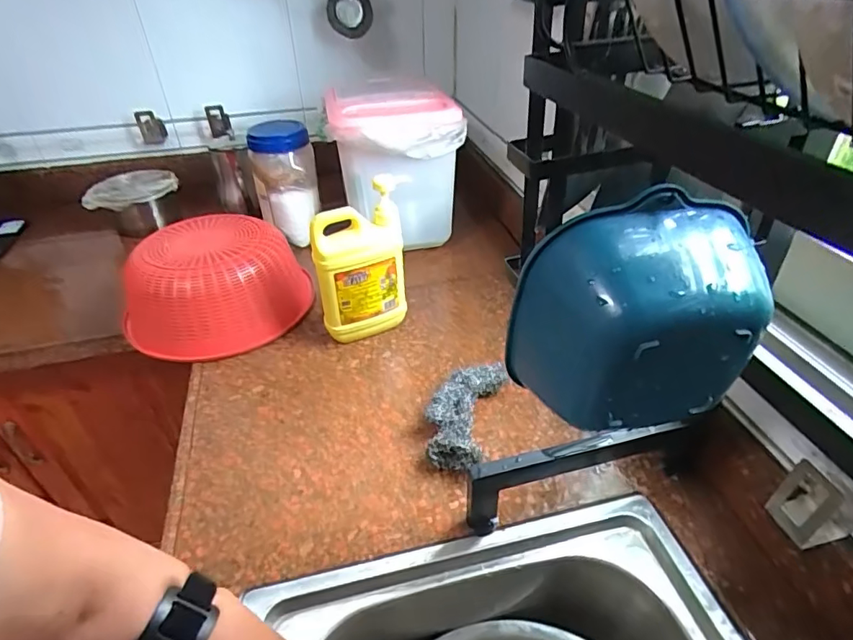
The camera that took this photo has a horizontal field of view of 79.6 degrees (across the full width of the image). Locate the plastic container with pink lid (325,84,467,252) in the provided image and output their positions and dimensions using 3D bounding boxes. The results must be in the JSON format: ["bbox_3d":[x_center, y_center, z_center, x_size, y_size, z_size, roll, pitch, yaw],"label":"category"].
[{"bbox_3d":[-0.058,-0.257,0.926,0.202,0.272,0.196,-10,38,-11],"label":"plastic container with pink lid"}]

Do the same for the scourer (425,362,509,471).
[{"bbox_3d":[0.047,0.112,0.634,0.076,0.045,0.160,11,39,16],"label":"scourer"}]

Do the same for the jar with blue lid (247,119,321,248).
[{"bbox_3d":[-0.258,-0.253,0.942,0.105,0.193,0.109,-12,39,-13],"label":"jar with blue lid"}]

